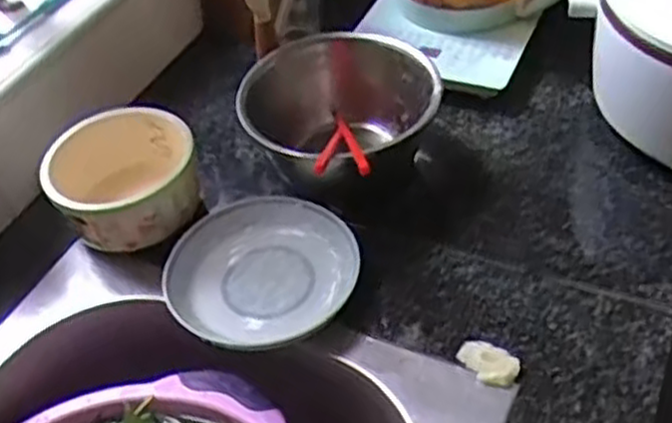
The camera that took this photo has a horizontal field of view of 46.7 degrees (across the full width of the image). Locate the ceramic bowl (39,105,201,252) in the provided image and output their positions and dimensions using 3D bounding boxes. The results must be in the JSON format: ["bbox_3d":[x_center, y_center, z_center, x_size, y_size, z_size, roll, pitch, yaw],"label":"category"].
[{"bbox_3d":[-0.184,-0.028,0.678,0.123,0.066,0.114,-3,46,4],"label":"ceramic bowl"}]

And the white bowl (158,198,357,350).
[{"bbox_3d":[-0.061,0.046,0.631,0.149,0.024,0.148,-3,46,3],"label":"white bowl"}]

